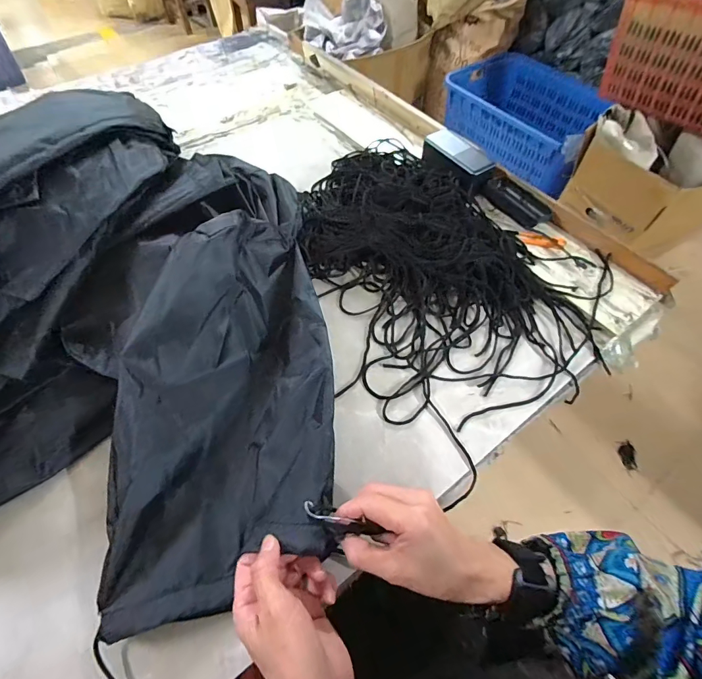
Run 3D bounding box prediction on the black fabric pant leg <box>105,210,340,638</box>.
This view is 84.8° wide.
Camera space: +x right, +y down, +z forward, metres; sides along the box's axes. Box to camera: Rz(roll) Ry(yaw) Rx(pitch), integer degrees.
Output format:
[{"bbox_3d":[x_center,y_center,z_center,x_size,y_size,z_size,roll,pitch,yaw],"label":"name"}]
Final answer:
[{"bbox_3d":[-0.131,0.043,0.402,0.214,0.121,0.397,-5,58,-4],"label":"black fabric pant leg"}]

